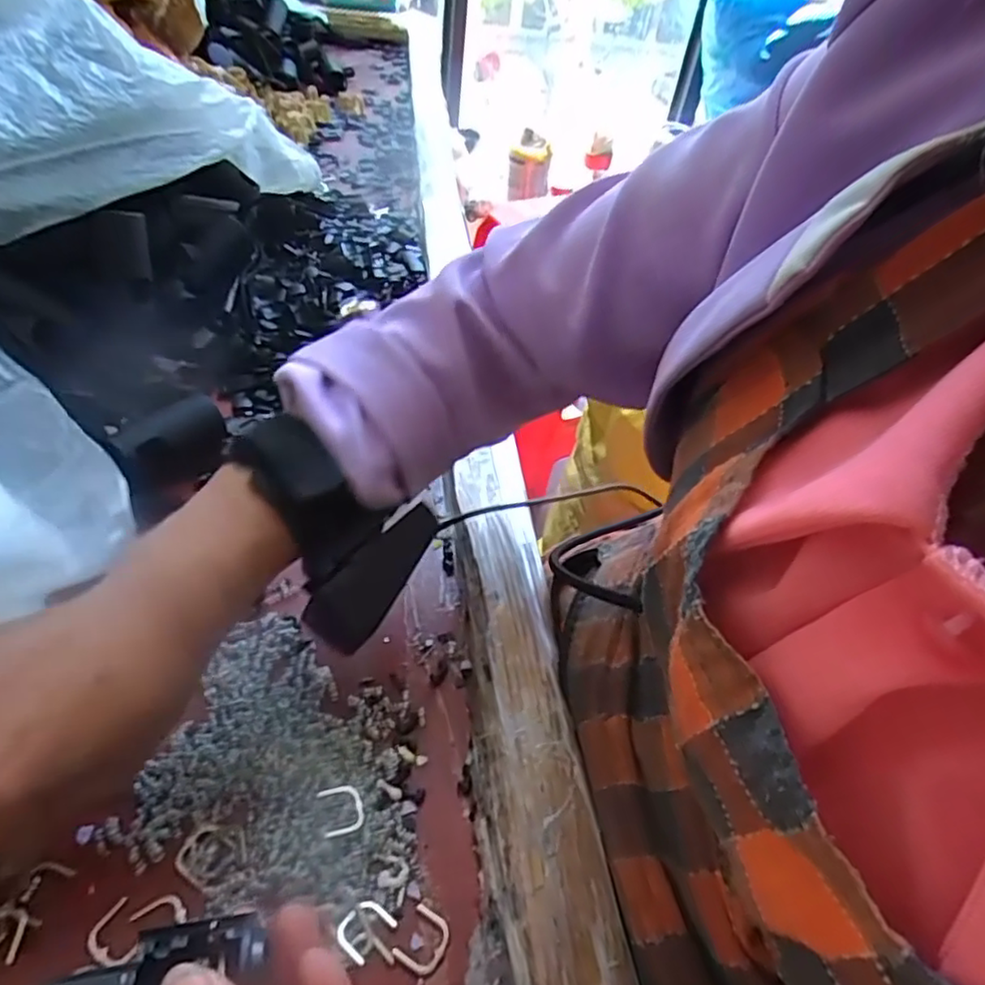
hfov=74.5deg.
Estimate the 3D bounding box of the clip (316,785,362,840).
[{"bbox_3d":[-0.059,0.124,0.255,0.016,0.004,0.019,-11,49,-20],"label":"clip"}]

